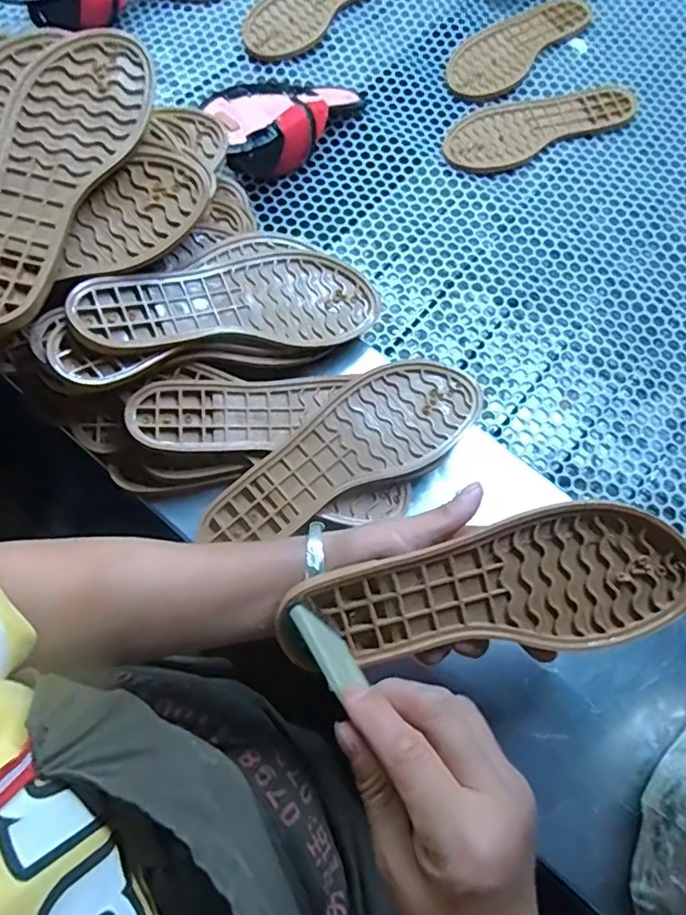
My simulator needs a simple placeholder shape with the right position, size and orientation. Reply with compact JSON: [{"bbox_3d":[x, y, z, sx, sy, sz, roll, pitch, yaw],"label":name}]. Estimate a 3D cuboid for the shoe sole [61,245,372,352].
[{"bbox_3d":[-0.089,-0.129,0.457,0.244,0.020,0.090,-13,72,-26],"label":"shoe sole"}]

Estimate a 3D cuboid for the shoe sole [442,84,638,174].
[{"bbox_3d":[0.233,-0.399,0.658,0.244,0.009,0.091,-23,74,-9],"label":"shoe sole"}]

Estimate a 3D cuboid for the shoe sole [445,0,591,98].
[{"bbox_3d":[0.221,-0.520,0.692,0.232,0.007,0.084,-42,78,-13],"label":"shoe sole"}]

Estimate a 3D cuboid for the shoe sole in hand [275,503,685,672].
[{"bbox_3d":[0.087,0.079,0.335,0.244,0.025,0.085,-8,98,-3],"label":"shoe sole in hand"}]

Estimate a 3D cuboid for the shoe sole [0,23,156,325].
[{"bbox_3d":[-0.219,-0.210,0.398,0.090,0.033,0.244,22,71,3],"label":"shoe sole"}]

